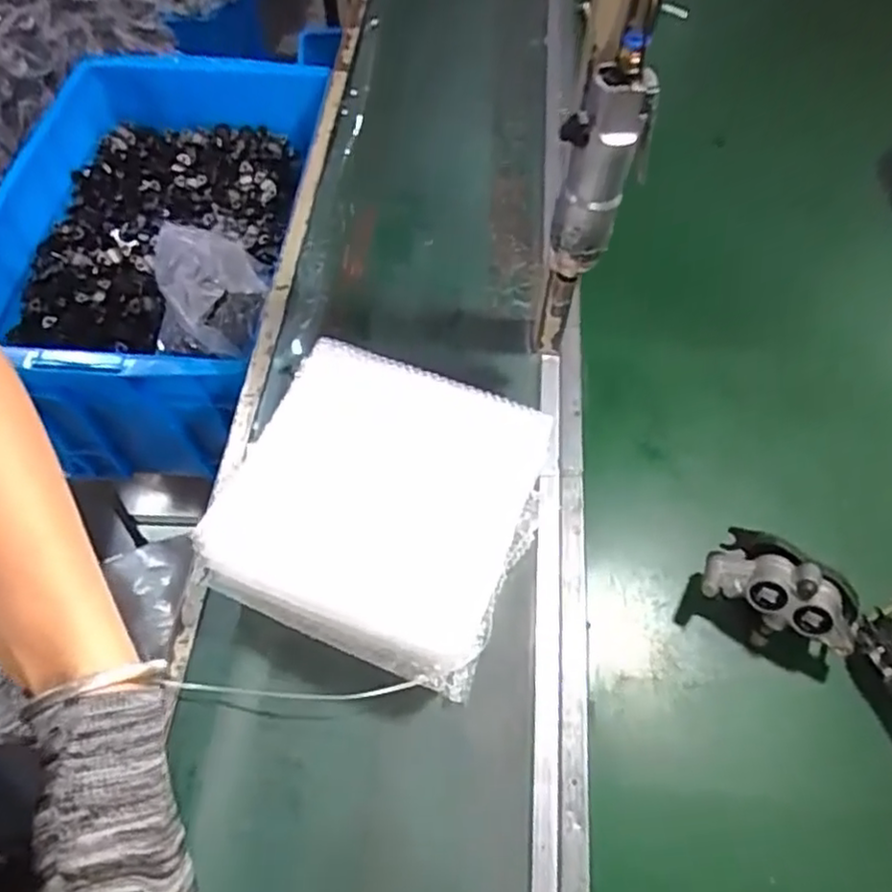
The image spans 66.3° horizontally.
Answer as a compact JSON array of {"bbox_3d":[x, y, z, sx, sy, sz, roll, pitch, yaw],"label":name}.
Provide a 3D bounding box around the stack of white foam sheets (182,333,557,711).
[{"bbox_3d":[-0.051,0.050,0.549,0.218,0.091,0.212,21,62,11],"label":"stack of white foam sheets"}]

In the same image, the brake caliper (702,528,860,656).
[{"bbox_3d":[0.256,0.110,0.515,0.115,0.073,0.069,27,63,15],"label":"brake caliper"}]

